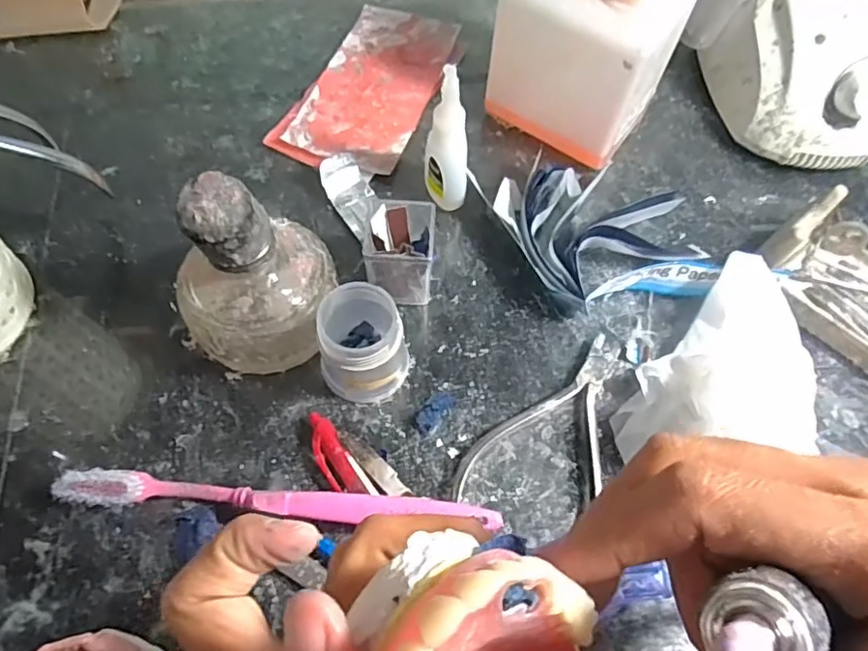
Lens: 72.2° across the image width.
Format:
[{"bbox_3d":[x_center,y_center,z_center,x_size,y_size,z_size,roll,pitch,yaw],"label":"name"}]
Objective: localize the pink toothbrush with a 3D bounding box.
[{"bbox_3d":[-0.068,0.080,0.267,0.191,0.021,0.014,5,63,1],"label":"pink toothbrush"}]

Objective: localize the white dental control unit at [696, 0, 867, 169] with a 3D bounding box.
[{"bbox_3d":[0.233,-0.173,0.372,0.103,0.085,0.140,-7,63,-5],"label":"white dental control unit"}]

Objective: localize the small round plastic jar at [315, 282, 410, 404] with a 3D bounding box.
[{"bbox_3d":[-0.033,0.008,0.290,0.039,0.049,0.047,-4,63,-4],"label":"small round plastic jar"}]

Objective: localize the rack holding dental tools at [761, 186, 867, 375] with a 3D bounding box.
[{"bbox_3d":[0.228,-0.022,0.315,0.097,0.042,0.069,40,69,17],"label":"rack holding dental tools"}]

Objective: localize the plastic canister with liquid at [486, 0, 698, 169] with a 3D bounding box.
[{"bbox_3d":[0.087,-0.164,0.338,0.085,0.126,0.064,33,67,15],"label":"plastic canister with liquid"}]

